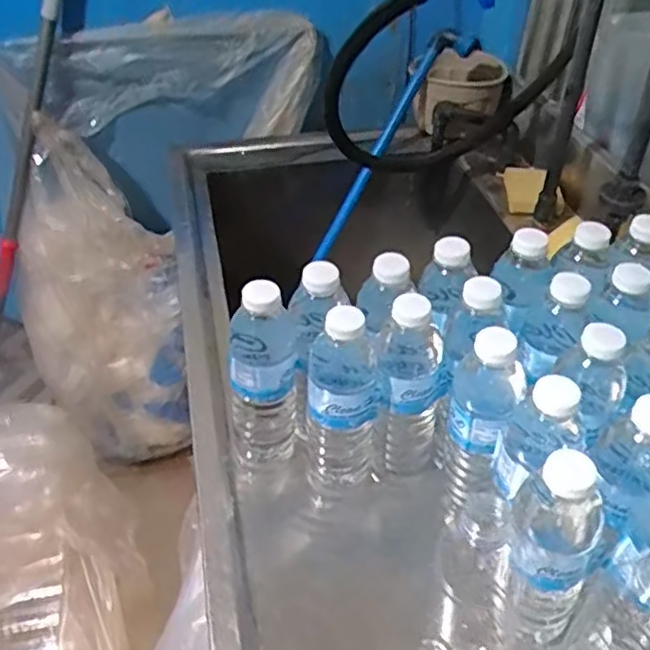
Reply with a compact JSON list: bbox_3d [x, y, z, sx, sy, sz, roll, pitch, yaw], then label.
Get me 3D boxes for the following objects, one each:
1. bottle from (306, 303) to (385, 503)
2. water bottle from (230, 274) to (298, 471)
[{"bbox_3d":[0.017,0.072,0.596,0.064,0.205,0.056,1,42,0],"label":"bottle"},{"bbox_3d":[-0.058,0.051,0.612,0.063,0.201,0.050,-5,42,-7],"label":"water bottle"}]

